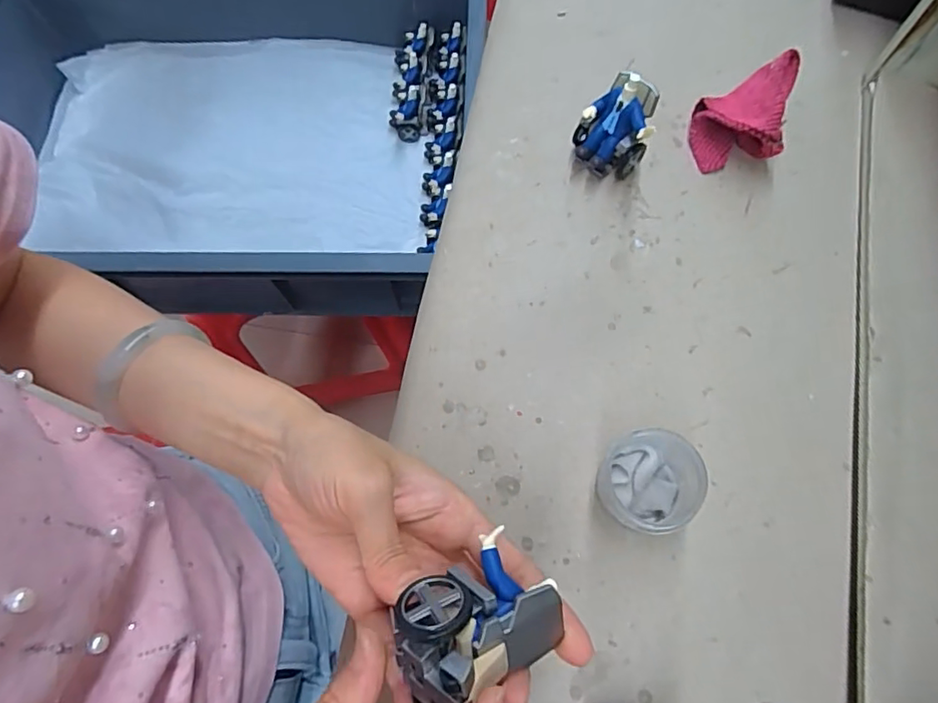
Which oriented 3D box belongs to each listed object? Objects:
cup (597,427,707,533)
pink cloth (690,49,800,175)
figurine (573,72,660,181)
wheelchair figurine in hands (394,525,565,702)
[{"bbox_3d":[0.101,0.074,0.316,0.061,0.042,0.056,-1,69,1],"label":"cup"},{"bbox_3d":[0.195,-0.170,0.402,0.063,0.046,0.080,18,70,8],"label":"pink cloth"},{"bbox_3d":[0.101,-0.157,0.393,0.050,0.060,0.046,13,70,7],"label":"figurine"},{"bbox_3d":[0.002,0.103,0.207,0.060,0.041,0.046,-33,71,-10],"label":"wheelchair figurine in hands"}]

